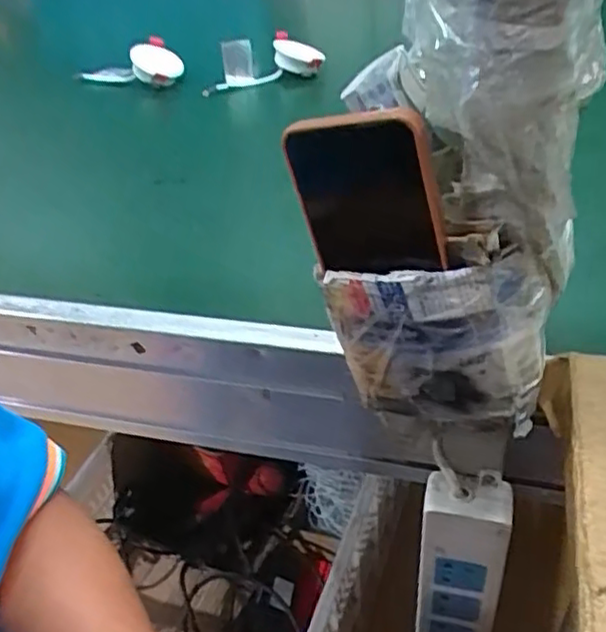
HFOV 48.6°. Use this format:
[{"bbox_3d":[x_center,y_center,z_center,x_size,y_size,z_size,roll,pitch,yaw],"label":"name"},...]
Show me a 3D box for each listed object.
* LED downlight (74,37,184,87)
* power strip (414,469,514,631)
[{"bbox_3d":[-0.234,-0.346,0.927,0.149,0.067,0.037,7,-3,14],"label":"LED downlight"},{"bbox_3d":[0.116,0.201,0.501,0.057,0.216,0.034,6,39,15],"label":"power strip"}]

